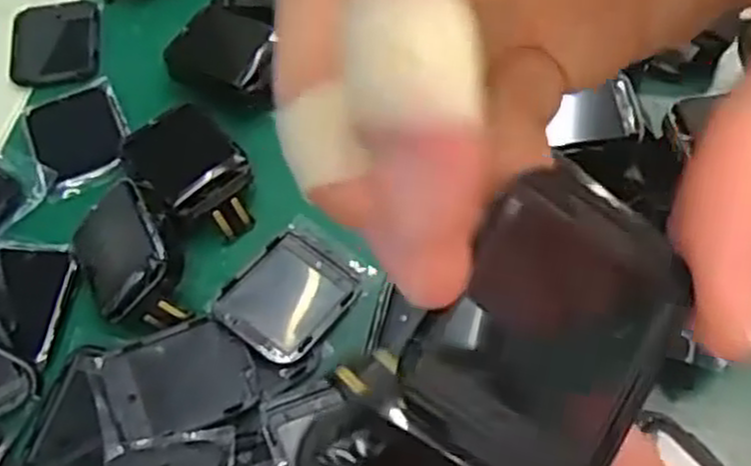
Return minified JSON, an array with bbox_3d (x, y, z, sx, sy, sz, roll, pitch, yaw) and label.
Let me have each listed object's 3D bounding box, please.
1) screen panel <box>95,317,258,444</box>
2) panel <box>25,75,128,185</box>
[{"bbox_3d":[-0.056,0.042,0.221,0.040,0.004,0.033,-21,56,-16],"label":"screen panel"},{"bbox_3d":[-0.104,-0.036,0.271,0.031,0.004,0.042,-24,62,-10],"label":"panel"}]

